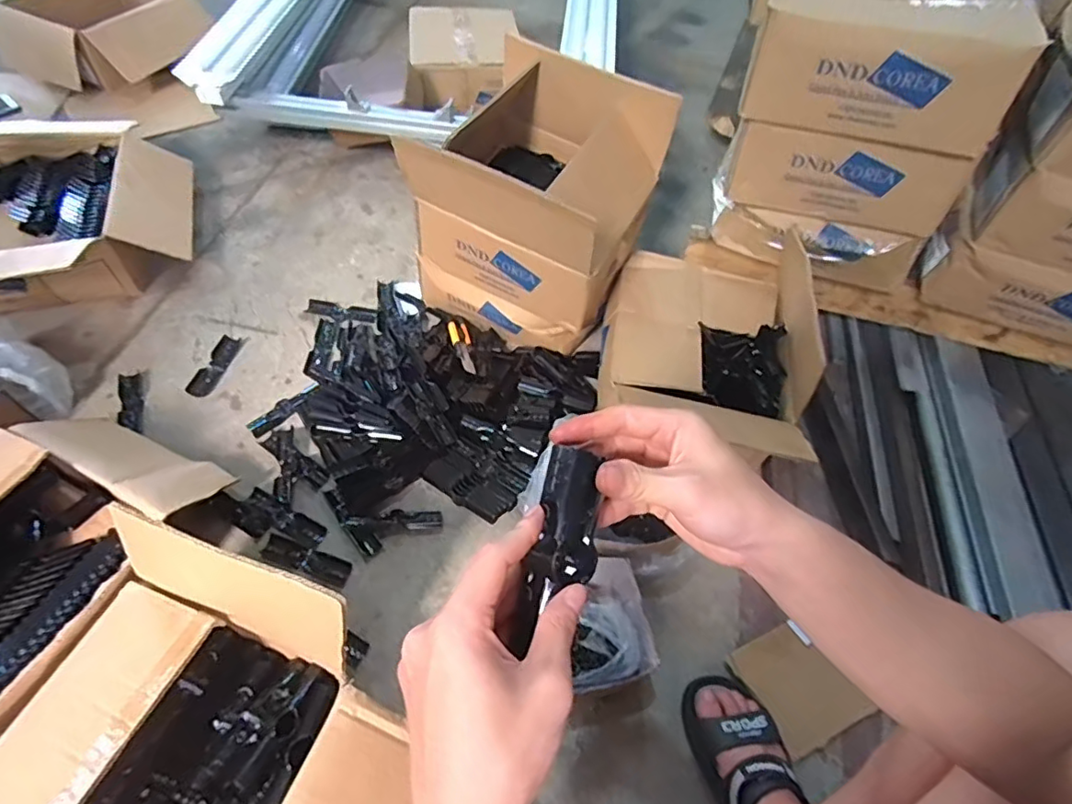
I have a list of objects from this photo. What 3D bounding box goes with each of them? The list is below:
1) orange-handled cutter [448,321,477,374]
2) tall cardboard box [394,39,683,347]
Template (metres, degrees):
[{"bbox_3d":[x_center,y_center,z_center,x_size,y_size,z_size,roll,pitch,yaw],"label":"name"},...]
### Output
[{"bbox_3d":[-0.122,-0.092,0.978,0.033,0.018,0.155,-10,36,-12],"label":"orange-handled cutter"},{"bbox_3d":[-0.014,-0.307,0.978,0.334,0.373,0.306,26,58,12],"label":"tall cardboard box"}]

